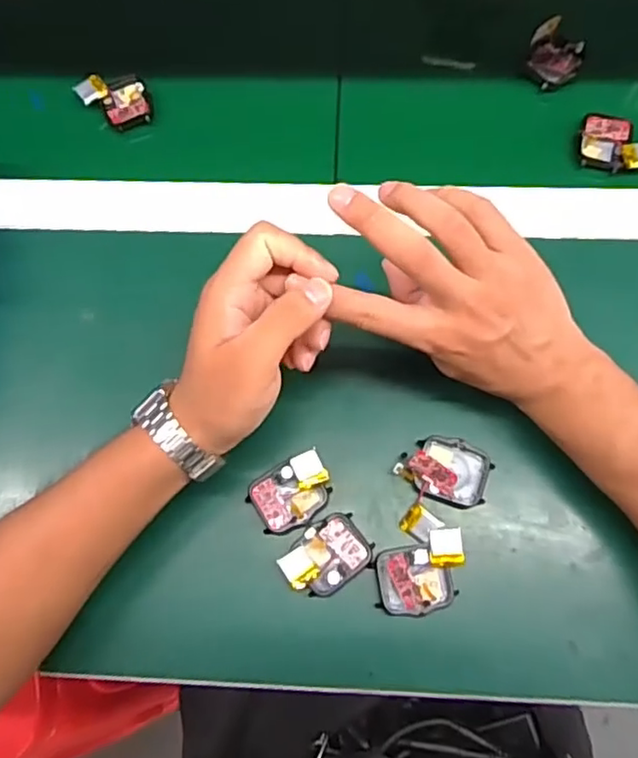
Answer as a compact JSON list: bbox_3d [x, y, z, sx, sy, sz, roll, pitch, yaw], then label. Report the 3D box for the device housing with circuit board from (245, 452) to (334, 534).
[{"bbox_3d":[-0.017,0.071,0.384,0.050,0.018,0.037,-28,74,-6],"label":"device housing with circuit board"}]

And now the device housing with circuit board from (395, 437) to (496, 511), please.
[{"bbox_3d":[0.080,0.058,0.393,0.055,0.023,0.038,19,75,8],"label":"device housing with circuit board"}]

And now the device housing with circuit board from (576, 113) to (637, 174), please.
[{"bbox_3d":[0.221,-0.174,0.458,0.053,0.016,0.042,15,75,7],"label":"device housing with circuit board"}]

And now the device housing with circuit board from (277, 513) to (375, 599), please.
[{"bbox_3d":[0.005,0.107,0.372,0.053,0.011,0.038,-31,85,-14],"label":"device housing with circuit board"}]

